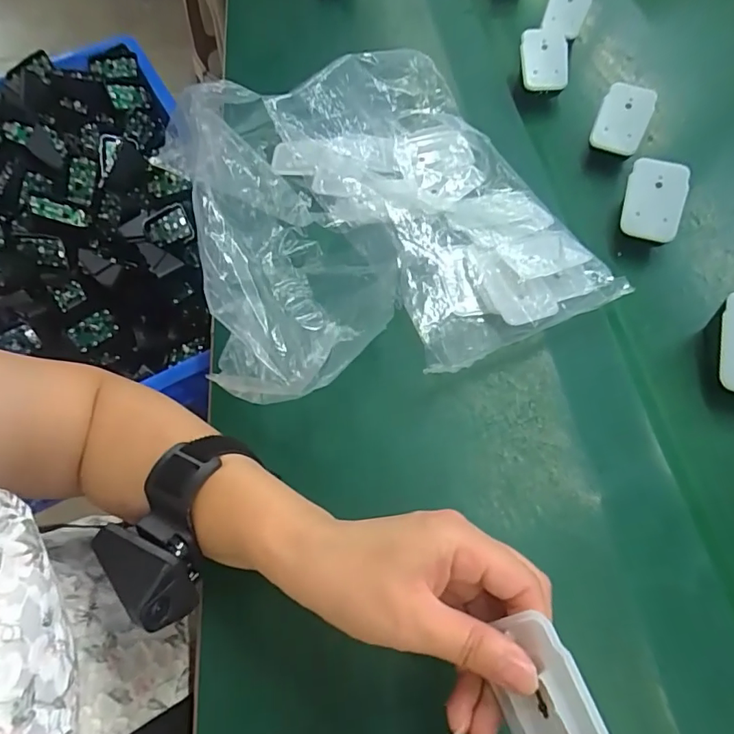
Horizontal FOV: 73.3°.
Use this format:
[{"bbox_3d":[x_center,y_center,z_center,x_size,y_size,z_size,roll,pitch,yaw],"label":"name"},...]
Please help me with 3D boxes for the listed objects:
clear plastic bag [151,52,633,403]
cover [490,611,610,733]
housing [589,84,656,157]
[{"bbox_3d":[0.002,-0.131,0.387,0.276,0.092,0.303,-18,63,-6],"label":"clear plastic bag"},{"bbox_3d":[0.071,0.135,0.197,0.007,0.043,0.061,6,47,-36],"label":"cover"},{"bbox_3d":[0.226,-0.217,0.434,0.045,0.014,0.056,20,99,-4],"label":"housing"}]

